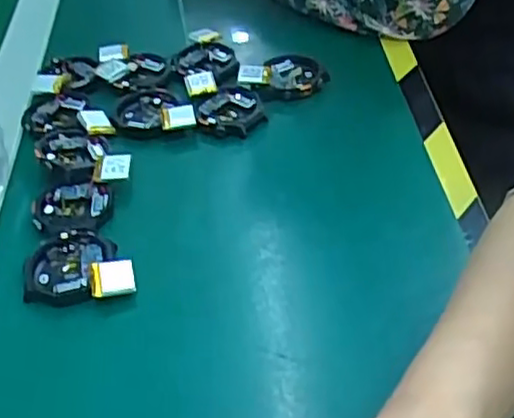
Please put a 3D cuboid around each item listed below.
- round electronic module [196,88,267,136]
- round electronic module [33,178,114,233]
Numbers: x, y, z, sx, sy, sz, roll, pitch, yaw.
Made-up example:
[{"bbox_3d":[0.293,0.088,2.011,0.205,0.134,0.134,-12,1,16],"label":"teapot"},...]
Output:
[{"bbox_3d":[-0.018,-0.069,0.493,0.046,0.013,0.044,-4,43,4],"label":"round electronic module"},{"bbox_3d":[-0.114,-0.003,0.433,0.046,0.008,0.044,-4,43,4],"label":"round electronic module"}]

